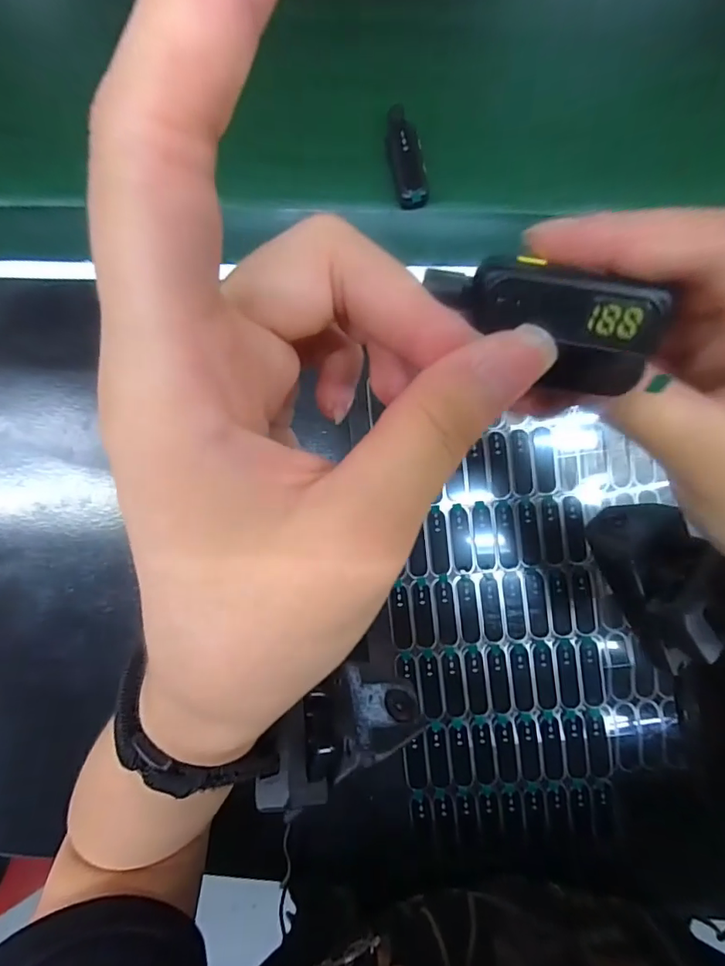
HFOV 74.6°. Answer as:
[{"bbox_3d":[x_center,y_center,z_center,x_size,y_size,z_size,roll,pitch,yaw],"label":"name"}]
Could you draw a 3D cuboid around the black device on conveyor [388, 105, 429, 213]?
[{"bbox_3d":[0.026,-0.197,0.286,0.019,0.008,0.062,-12,88,3],"label":"black device on conveyor"}]

